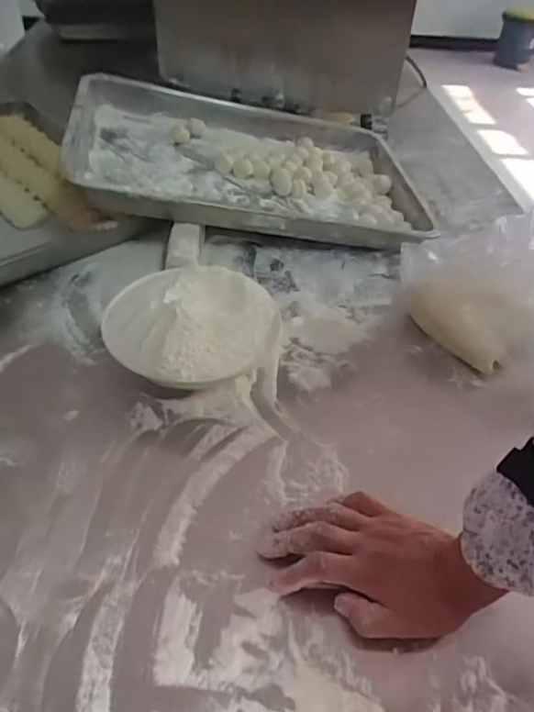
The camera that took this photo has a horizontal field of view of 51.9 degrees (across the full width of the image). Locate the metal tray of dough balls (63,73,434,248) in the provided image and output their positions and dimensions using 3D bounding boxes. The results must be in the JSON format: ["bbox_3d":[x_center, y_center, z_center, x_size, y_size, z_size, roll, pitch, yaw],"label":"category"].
[{"bbox_3d":[-0.019,-0.293,0.830,0.503,0.055,0.401,4,42,-16],"label":"metal tray of dough balls"}]

